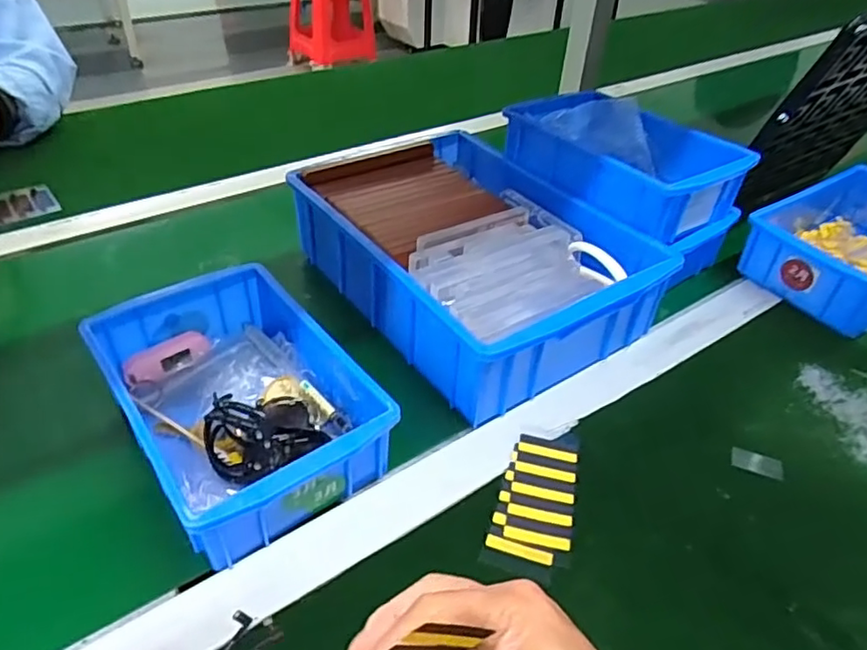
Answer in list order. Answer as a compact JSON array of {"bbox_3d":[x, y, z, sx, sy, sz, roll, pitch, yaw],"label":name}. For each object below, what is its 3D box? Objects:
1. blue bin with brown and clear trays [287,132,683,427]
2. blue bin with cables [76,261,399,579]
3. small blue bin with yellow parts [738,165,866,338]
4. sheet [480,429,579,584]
[{"bbox_3d":[0.029,-0.066,0.537,0.203,0.077,0.288,-24,49,-30],"label":"blue bin with brown and clear trays"},{"bbox_3d":[-0.134,0.050,0.424,0.126,0.073,0.201,-25,49,-30],"label":"blue bin with cables"},{"bbox_3d":[0.413,-0.078,0.607,0.196,0.076,0.141,-19,47,-26],"label":"small blue bin with yellow parts"},{"bbox_3d":[0.066,0.111,0.404,0.049,0.004,0.112,10,42,10],"label":"sheet"}]

